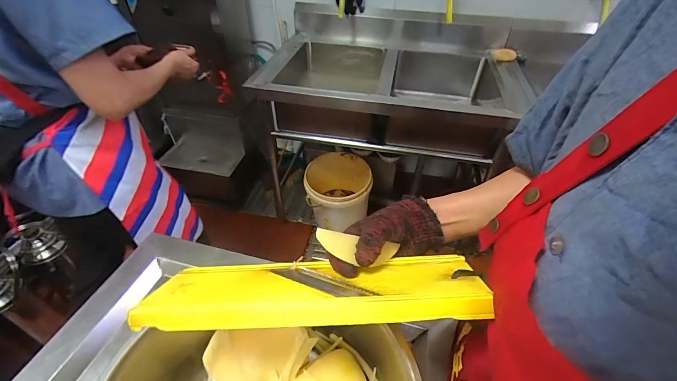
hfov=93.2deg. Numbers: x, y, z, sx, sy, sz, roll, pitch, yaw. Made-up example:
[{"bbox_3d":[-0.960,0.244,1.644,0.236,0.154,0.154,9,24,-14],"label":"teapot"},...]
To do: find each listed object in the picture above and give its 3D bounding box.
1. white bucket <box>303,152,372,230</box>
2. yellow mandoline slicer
[{"bbox_3d":[-0.001,0.016,1.642,0.328,0.311,0.349,0,42,-2],"label":"white bucket"},{"bbox_3d":[-0.026,0.102,0.339,0.329,0.020,0.103,-3,11,3],"label":"yellow mandoline slicer"}]

